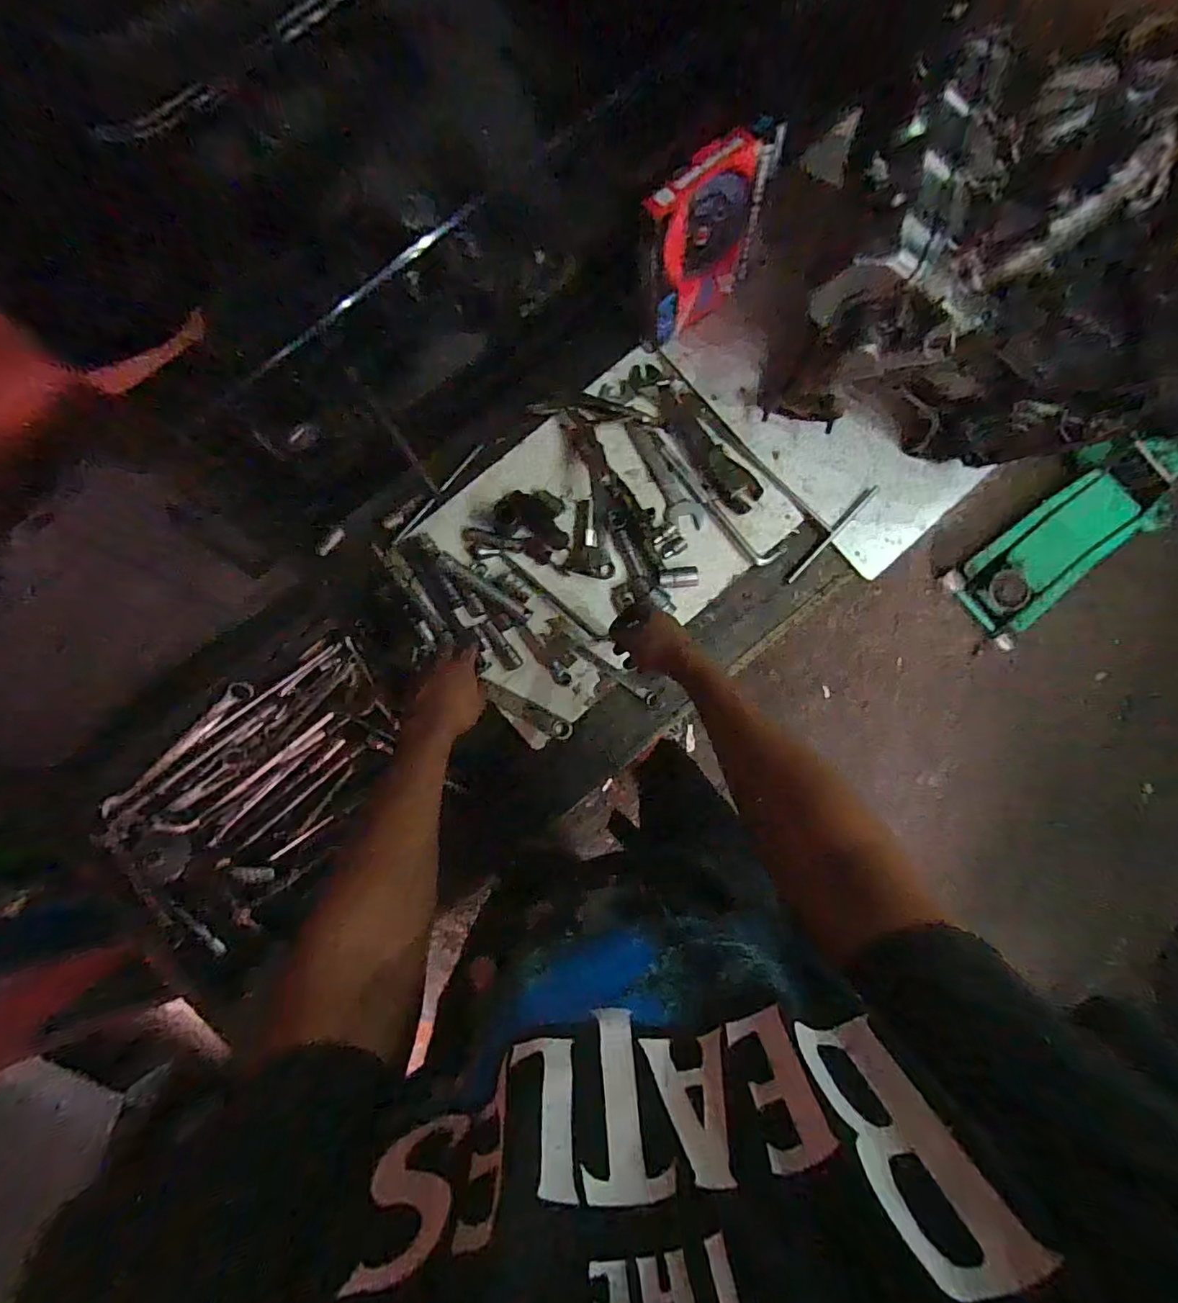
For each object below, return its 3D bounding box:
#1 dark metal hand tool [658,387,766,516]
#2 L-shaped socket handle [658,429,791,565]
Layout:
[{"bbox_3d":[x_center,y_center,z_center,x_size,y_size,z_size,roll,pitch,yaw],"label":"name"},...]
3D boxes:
[{"bbox_3d":[0.177,-0.305,0.821,0.069,0.020,0.215,-39,86,-5],"label":"dark metal hand tool"},{"bbox_3d":[0.187,-0.226,0.821,0.050,0.016,0.255,-44,87,-5],"label":"L-shaped socket handle"}]

